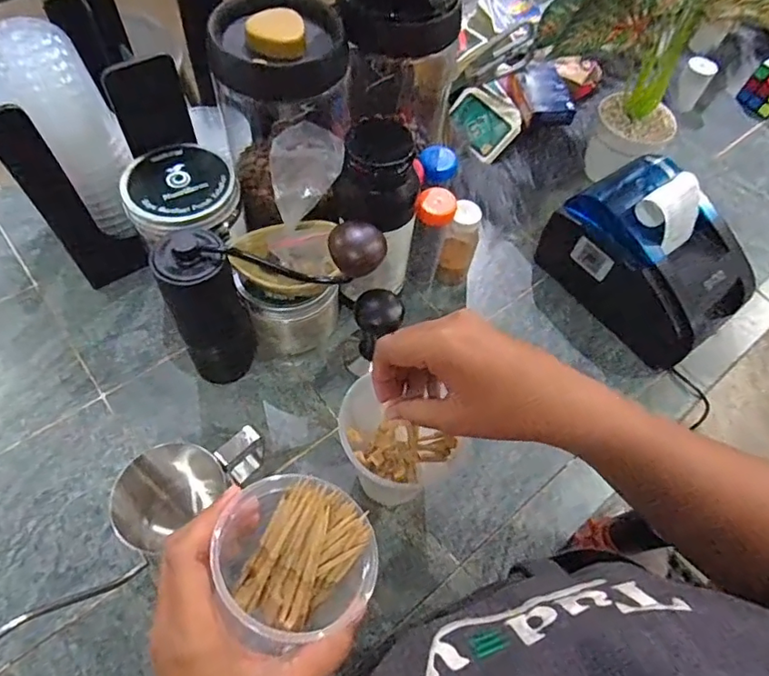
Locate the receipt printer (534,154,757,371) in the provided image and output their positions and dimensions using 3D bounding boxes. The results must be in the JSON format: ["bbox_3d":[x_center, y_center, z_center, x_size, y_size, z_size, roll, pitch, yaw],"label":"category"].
[{"bbox_3d":[0.260,-0.081,0.514,0.122,0.122,0.176,-34,68,-22],"label":"receipt printer"}]

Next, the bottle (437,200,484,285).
[{"bbox_3d":[0.074,-0.091,0.523,0.027,0.092,0.030,23,60,9],"label":"bottle"}]

